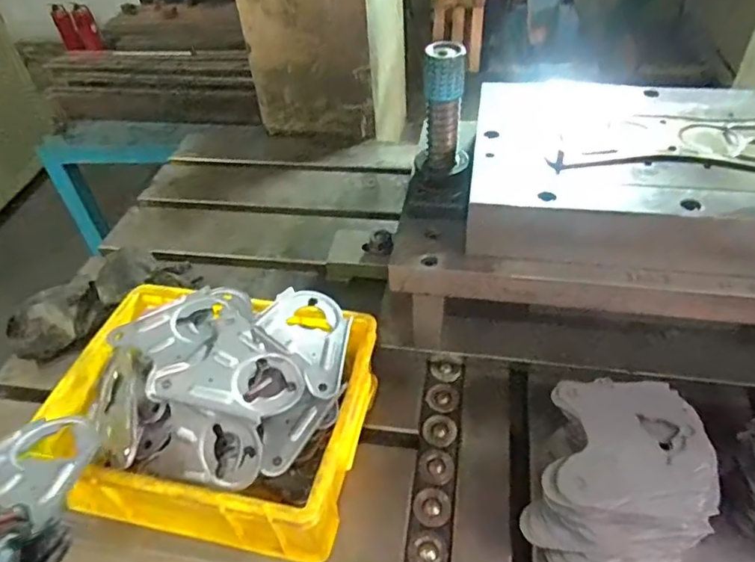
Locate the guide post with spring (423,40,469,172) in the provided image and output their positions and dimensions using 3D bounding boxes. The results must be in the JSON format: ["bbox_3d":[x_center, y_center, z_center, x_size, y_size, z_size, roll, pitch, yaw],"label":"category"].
[{"bbox_3d":[0.082,-0.211,0.685,0.049,0.145,0.039,7,45,12],"label":"guide post with spring"}]

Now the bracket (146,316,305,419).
[{"bbox_3d":[-0.150,0.103,0.579,0.131,0.025,0.119,23,51,26],"label":"bracket"}]

